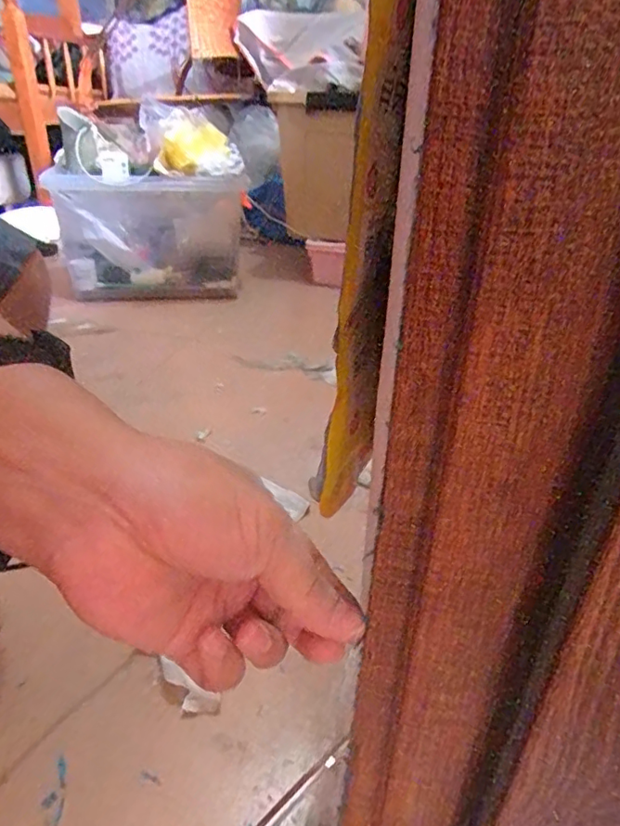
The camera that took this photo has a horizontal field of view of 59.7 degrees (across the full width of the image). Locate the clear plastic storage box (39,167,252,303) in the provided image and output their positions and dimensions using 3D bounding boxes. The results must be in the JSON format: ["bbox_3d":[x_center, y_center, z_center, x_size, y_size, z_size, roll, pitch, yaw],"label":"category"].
[{"bbox_3d":[-0.423,-0.482,1.461,0.477,0.289,0.262,-3,29,-9],"label":"clear plastic storage box"}]

